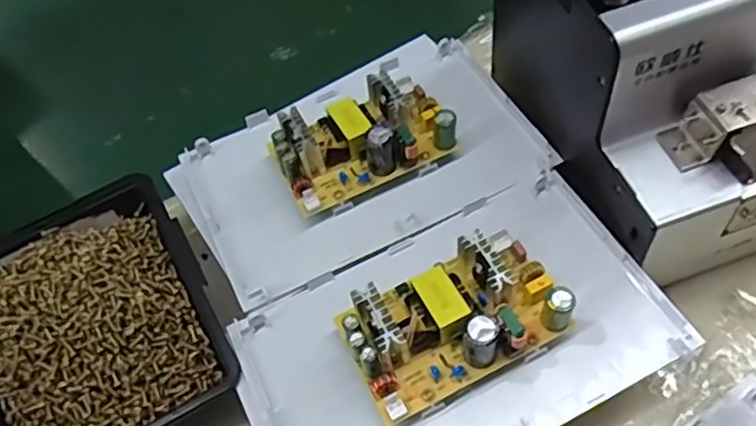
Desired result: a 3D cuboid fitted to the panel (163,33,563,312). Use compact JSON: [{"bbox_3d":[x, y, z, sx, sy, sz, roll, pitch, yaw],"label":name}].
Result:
[{"bbox_3d":[-0.012,-0.034,0.385,0.203,0.013,0.126,-25,58,-14],"label":"panel"}]

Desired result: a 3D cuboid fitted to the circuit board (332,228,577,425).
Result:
[{"bbox_3d":[0.036,0.048,0.302,0.101,0.036,0.061,-26,58,-11],"label":"circuit board"}]

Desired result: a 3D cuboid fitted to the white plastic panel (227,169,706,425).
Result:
[{"bbox_3d":[0.036,0.060,0.315,0.200,0.013,0.119,-24,58,-13],"label":"white plastic panel"}]

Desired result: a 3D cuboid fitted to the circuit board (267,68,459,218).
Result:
[{"bbox_3d":[-0.009,-0.043,0.371,0.099,0.034,0.056,-26,58,-11],"label":"circuit board"}]

